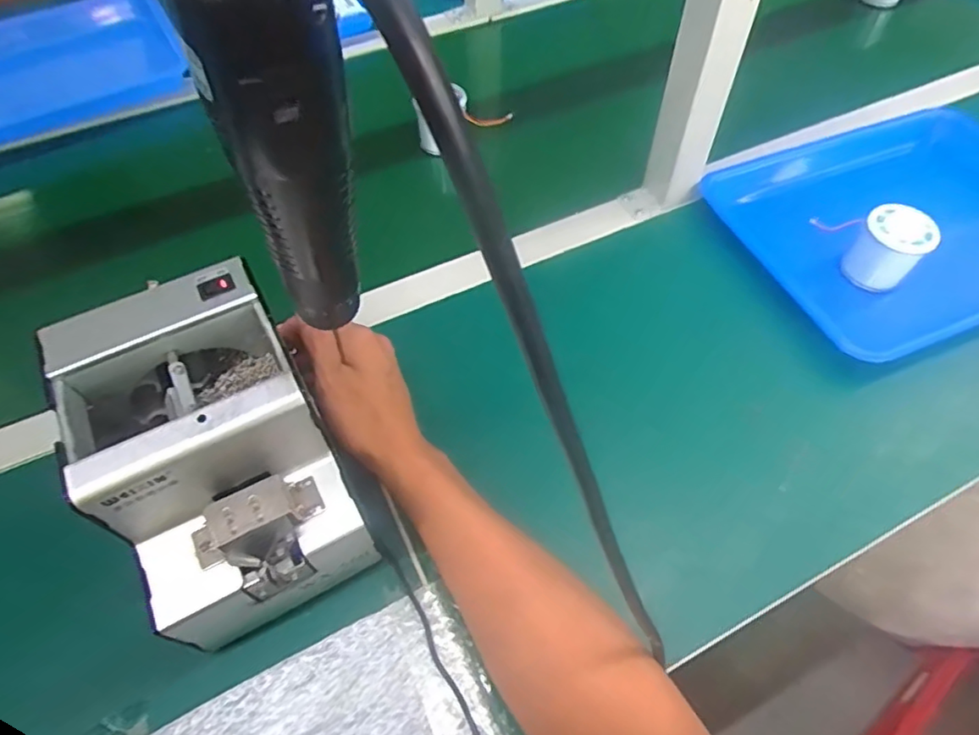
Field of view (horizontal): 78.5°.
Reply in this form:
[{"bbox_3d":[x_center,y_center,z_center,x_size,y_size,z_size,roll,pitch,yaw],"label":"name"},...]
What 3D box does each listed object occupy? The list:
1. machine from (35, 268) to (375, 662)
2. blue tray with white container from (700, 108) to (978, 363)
[{"bbox_3d":[-0.170,0.055,0.380,0.123,0.135,0.176,-27,60,-16],"label":"machine"},{"bbox_3d":[0.412,-0.156,0.582,0.324,0.063,0.260,-21,59,-13],"label":"blue tray with white container"}]

